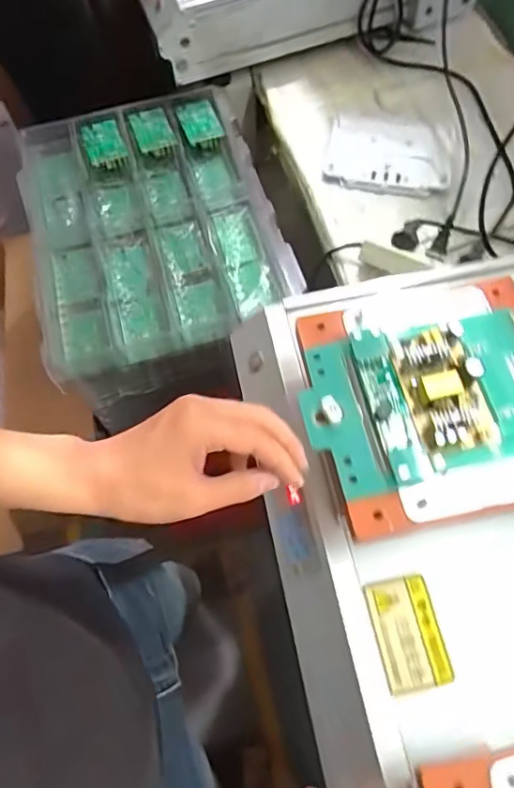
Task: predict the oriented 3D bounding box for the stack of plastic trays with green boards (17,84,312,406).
[{"bbox_3d":[-0.164,-0.250,0.844,0.362,0.075,0.484,-17,66,-6],"label":"stack of plastic trays with green boards"}]

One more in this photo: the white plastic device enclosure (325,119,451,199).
[{"bbox_3d":[0.197,-0.359,0.832,0.179,0.028,0.138,11,66,6],"label":"white plastic device enclosure"}]

